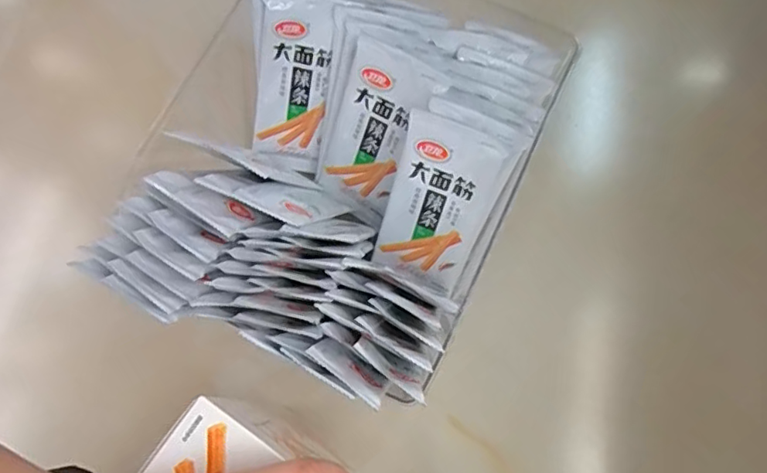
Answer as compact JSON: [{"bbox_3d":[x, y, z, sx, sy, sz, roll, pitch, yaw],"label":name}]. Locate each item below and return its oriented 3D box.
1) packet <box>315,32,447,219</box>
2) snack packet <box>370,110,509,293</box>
[{"bbox_3d":[-0.013,-0.085,0.462,0.076,0.149,0.016,40,44,13],"label":"packet"},{"bbox_3d":[0.039,-0.022,0.439,0.074,0.136,0.006,24,35,9],"label":"snack packet"}]

